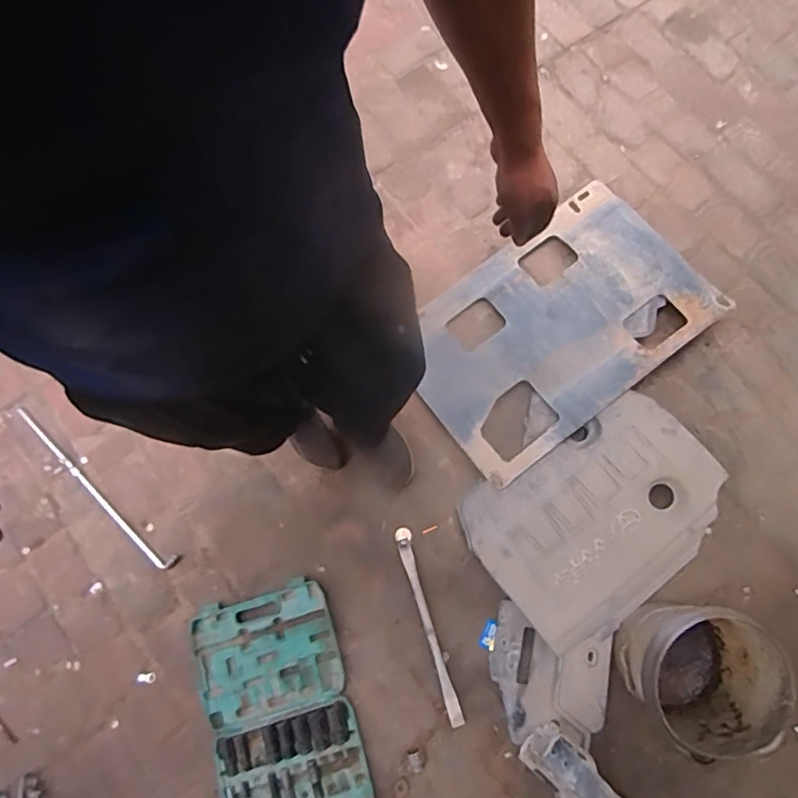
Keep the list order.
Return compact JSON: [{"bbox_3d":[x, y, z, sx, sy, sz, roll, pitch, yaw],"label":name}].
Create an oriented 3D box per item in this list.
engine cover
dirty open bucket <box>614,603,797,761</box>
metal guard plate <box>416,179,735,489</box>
[{"bbox_3d":[0.451,0.263,1.249,0.557,0.082,0.398,-39,80,-7],"label":"engine cover"},{"bbox_3d":[0.589,0.537,1.100,0.249,0.235,0.250,40,81,8],"label":"dirty open bucket"},{"bbox_3d":[0.390,-0.191,1.458,0.781,0.040,0.512,-37,71,0],"label":"metal guard plate"}]

